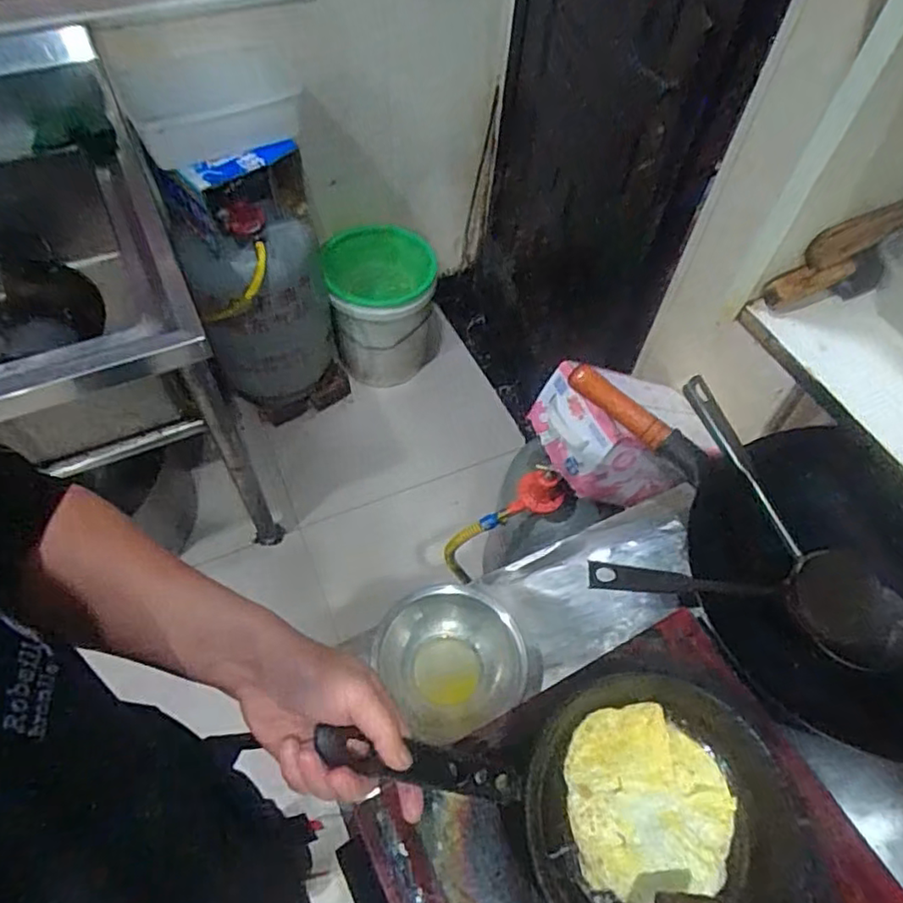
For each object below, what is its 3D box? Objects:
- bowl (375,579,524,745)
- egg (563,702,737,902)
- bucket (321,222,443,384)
[{"bbox_3d":[0.000,0.221,0.658,0.155,0.049,0.144,1,57,-2],"label":"bowl"},{"bbox_3d":[0.157,0.275,0.495,0.127,0.010,0.132,-4,57,-6],"label":"egg"},{"bbox_3d":[-0.189,-0.398,1.801,0.303,0.396,0.276,1,57,-2],"label":"bucket"}]

